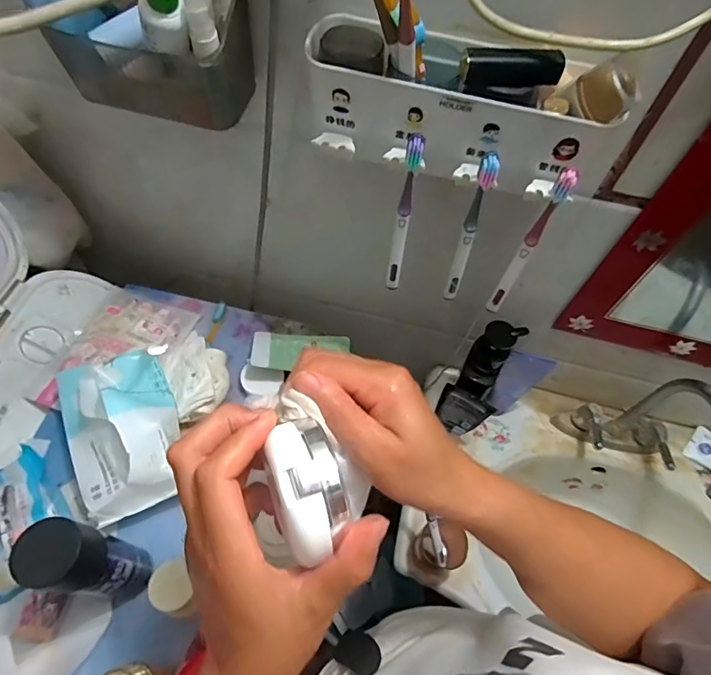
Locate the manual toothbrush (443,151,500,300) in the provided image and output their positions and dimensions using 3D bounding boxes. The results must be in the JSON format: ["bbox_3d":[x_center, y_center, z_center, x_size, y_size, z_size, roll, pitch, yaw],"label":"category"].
[{"bbox_3d":[0.109,-0.096,0.447,0.017,0.173,0.020,-7,59,-8],"label":"manual toothbrush"}]

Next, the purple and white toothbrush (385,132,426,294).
[{"bbox_3d":[0.047,-0.117,0.453,0.015,0.170,0.034,8,58,1],"label":"purple and white toothbrush"}]

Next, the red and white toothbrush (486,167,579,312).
[{"bbox_3d":[0.165,-0.084,0.441,0.018,0.174,0.023,37,62,17],"label":"red and white toothbrush"}]

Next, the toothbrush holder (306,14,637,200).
[{"bbox_3d":[0.084,-0.195,0.387,0.253,0.097,0.087,14,58,5],"label":"toothbrush holder"}]

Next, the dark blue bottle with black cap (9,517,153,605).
[{"bbox_3d":[-0.237,0.210,0.426,0.052,0.189,0.051,12,58,4],"label":"dark blue bottle with black cap"}]

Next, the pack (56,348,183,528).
[{"bbox_3d":[-0.267,0.105,0.526,0.114,0.075,0.176,-17,61,-14],"label":"pack"}]

